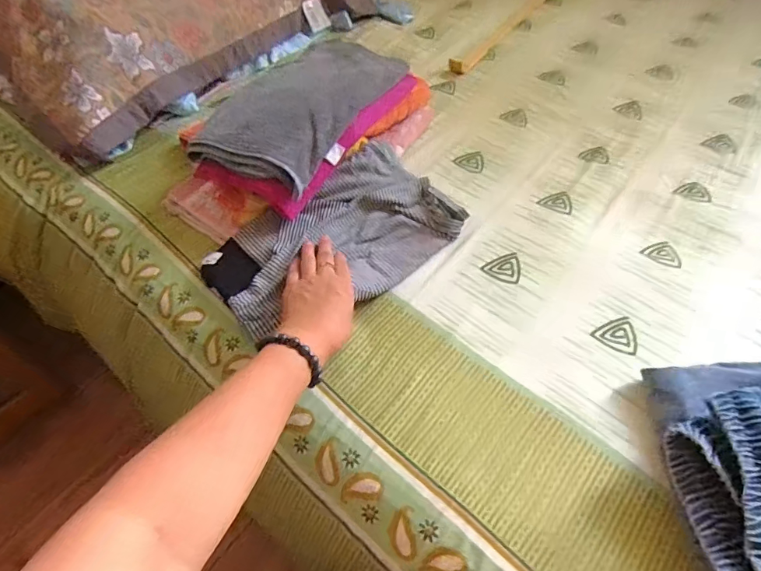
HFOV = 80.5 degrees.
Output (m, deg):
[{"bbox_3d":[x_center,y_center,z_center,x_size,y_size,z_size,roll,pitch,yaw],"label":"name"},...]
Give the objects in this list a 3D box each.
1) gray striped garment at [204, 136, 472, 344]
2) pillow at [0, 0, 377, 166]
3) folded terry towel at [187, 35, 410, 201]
[{"bbox_3d":[-0.053,-0.062,0.569,0.306,0.050,0.191,-33,60,-20],"label":"gray striped garment"},{"bbox_3d":[-0.385,-0.524,0.821,0.379,0.175,0.675,30,60,21],"label":"pillow"},{"bbox_3d":[-0.101,-0.269,0.637,0.176,0.049,0.322,21,55,16],"label":"folded terry towel"}]

